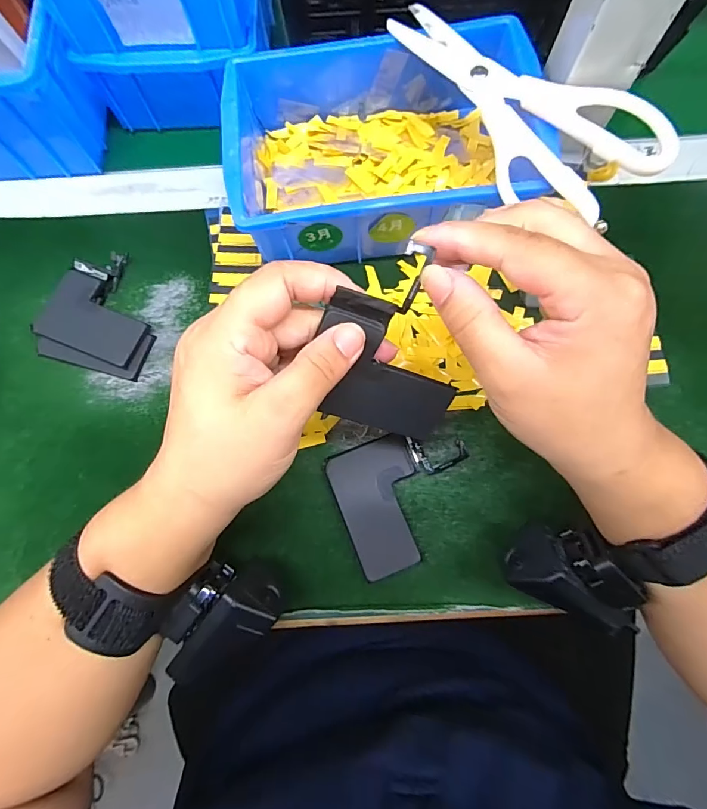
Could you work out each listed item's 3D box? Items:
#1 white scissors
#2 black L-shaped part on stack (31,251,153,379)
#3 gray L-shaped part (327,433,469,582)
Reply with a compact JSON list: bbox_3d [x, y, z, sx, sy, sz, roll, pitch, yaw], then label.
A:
[{"bbox_3d":[0.102,-0.189,0.248,0.087,0.016,0.178,-26,77,-6],"label":"white scissors"},{"bbox_3d":[-0.178,-0.068,0.295,0.074,0.015,0.085,14,75,5],"label":"black L-shaped part on stack"},{"bbox_3d":[0.034,0.055,0.258,0.085,0.011,0.076,-22,75,-4],"label":"gray L-shaped part"}]

